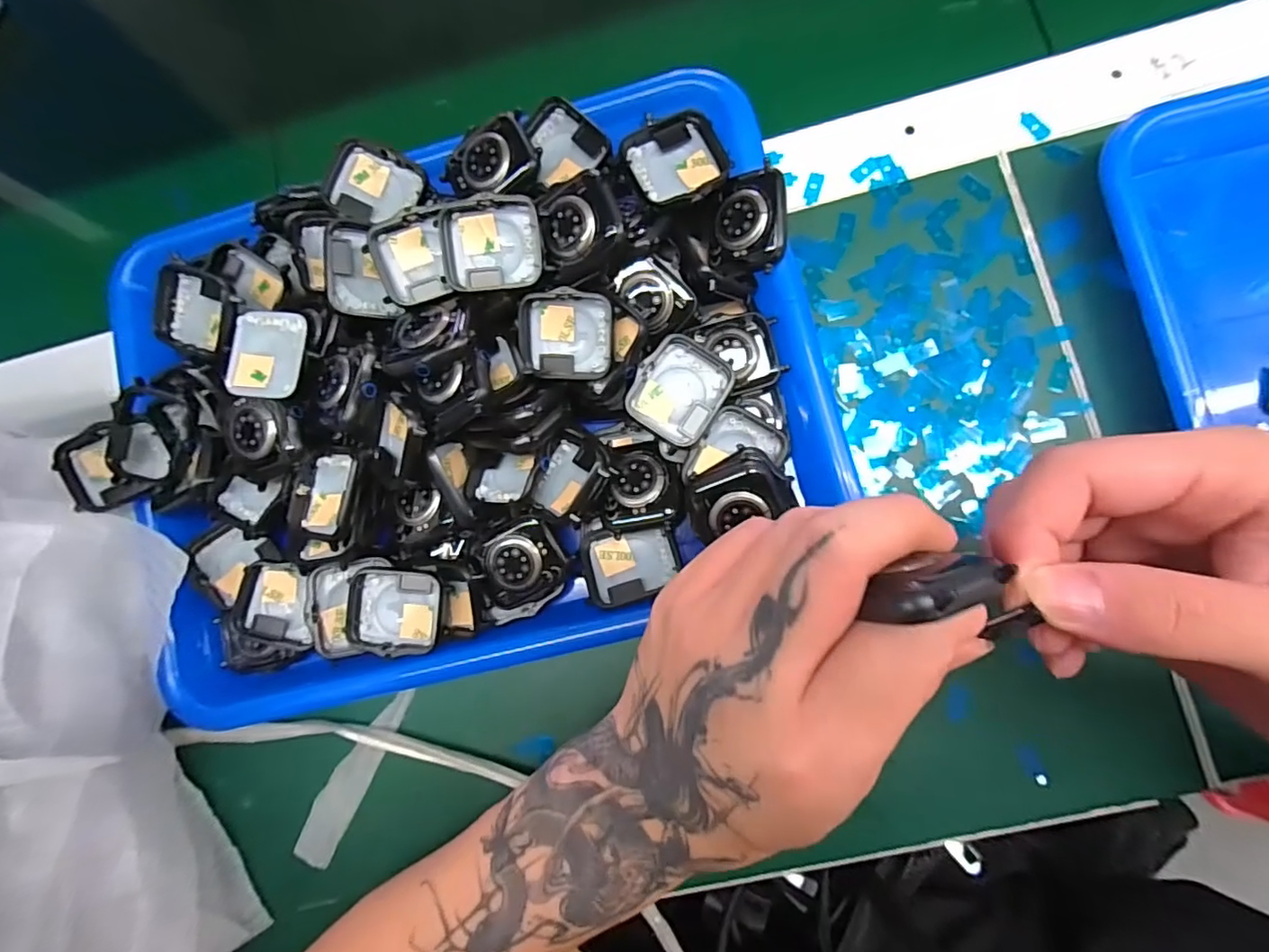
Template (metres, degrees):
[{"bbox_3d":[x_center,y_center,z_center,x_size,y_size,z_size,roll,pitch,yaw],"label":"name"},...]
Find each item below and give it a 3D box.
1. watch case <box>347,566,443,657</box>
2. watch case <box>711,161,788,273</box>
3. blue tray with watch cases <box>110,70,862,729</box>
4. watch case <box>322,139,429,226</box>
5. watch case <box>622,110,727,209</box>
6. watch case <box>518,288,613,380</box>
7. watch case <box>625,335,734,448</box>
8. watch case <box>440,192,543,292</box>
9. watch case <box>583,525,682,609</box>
[{"bbox_3d":[-0.108,0.062,0.267,0.042,0.017,0.038,1,85,6],"label":"watch case"},{"bbox_3d":[0.052,-0.114,0.257,0.033,0.015,0.040,10,105,22],"label":"watch case"},{"bbox_3d":[-0.080,-0.035,0.266,0.316,0.059,0.241,-13,83,5],"label":"blue tray with watch cases"},{"bbox_3d":[-0.122,-0.137,0.274,0.043,0.010,0.034,14,92,-10],"label":"watch case"},{"bbox_3d":[0.020,-0.141,0.256,0.042,0.009,0.038,-28,82,3],"label":"watch case"},{"bbox_3d":[-0.030,-0.061,0.253,0.041,0.016,0.035,0,84,6],"label":"watch case"},{"bbox_3d":[0.020,-0.037,0.253,0.037,0.014,0.043,33,89,8],"label":"watch case"},{"bbox_3d":[-0.061,-0.100,0.246,0.041,0.011,0.036,-3,101,1],"label":"watch case"},{"bbox_3d":[-0.001,0.040,0.262,0.042,0.011,0.033,-13,83,5],"label":"watch case"}]

